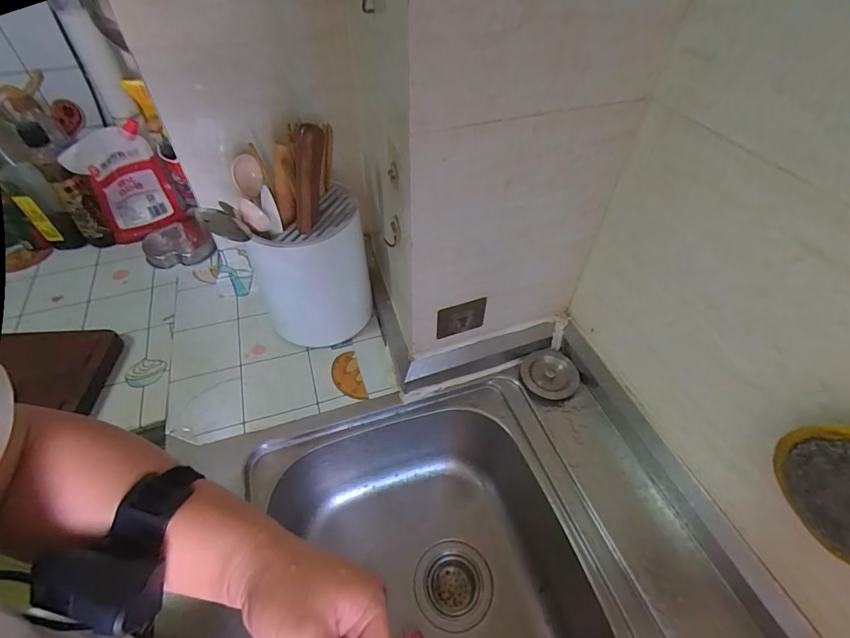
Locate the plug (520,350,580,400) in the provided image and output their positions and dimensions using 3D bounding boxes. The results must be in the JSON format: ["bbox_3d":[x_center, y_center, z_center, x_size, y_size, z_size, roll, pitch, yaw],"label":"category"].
[{"bbox_3d":[0.189,0.082,0.634,0.081,0.024,0.083,12,49,9],"label":"plug"}]

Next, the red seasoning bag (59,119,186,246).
[{"bbox_3d":[-0.529,-0.235,0.744,0.127,0.194,0.038,-29,55,-24],"label":"red seasoning bag"}]

